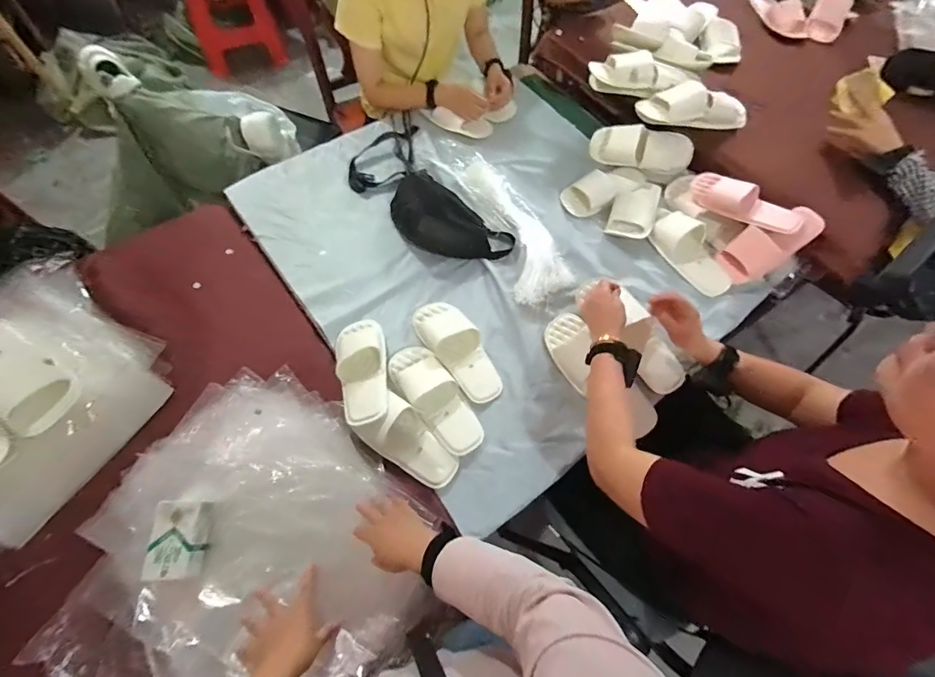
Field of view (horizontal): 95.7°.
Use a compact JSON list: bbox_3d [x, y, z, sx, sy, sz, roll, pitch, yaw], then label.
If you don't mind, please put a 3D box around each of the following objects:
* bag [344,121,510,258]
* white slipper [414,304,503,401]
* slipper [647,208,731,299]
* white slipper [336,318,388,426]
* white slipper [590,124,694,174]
[{"bbox_3d":[-0.103,-0.329,0.980,0.212,0.074,0.446,-32,69,-18],"label":"bag"},{"bbox_3d":[-0.020,0.011,0.826,0.099,0.052,0.239,-30,68,-17],"label":"white slipper"},{"bbox_3d":[0.502,-0.201,0.946,0.113,0.059,0.227,-34,70,-19],"label":"slipper"},{"bbox_3d":[-0.201,0.055,0.801,0.093,0.052,0.225,-9,64,-8],"label":"white slipper"},{"bbox_3d":[0.421,-0.460,1.038,0.230,0.102,0.057,14,27,5],"label":"white slipper"}]

